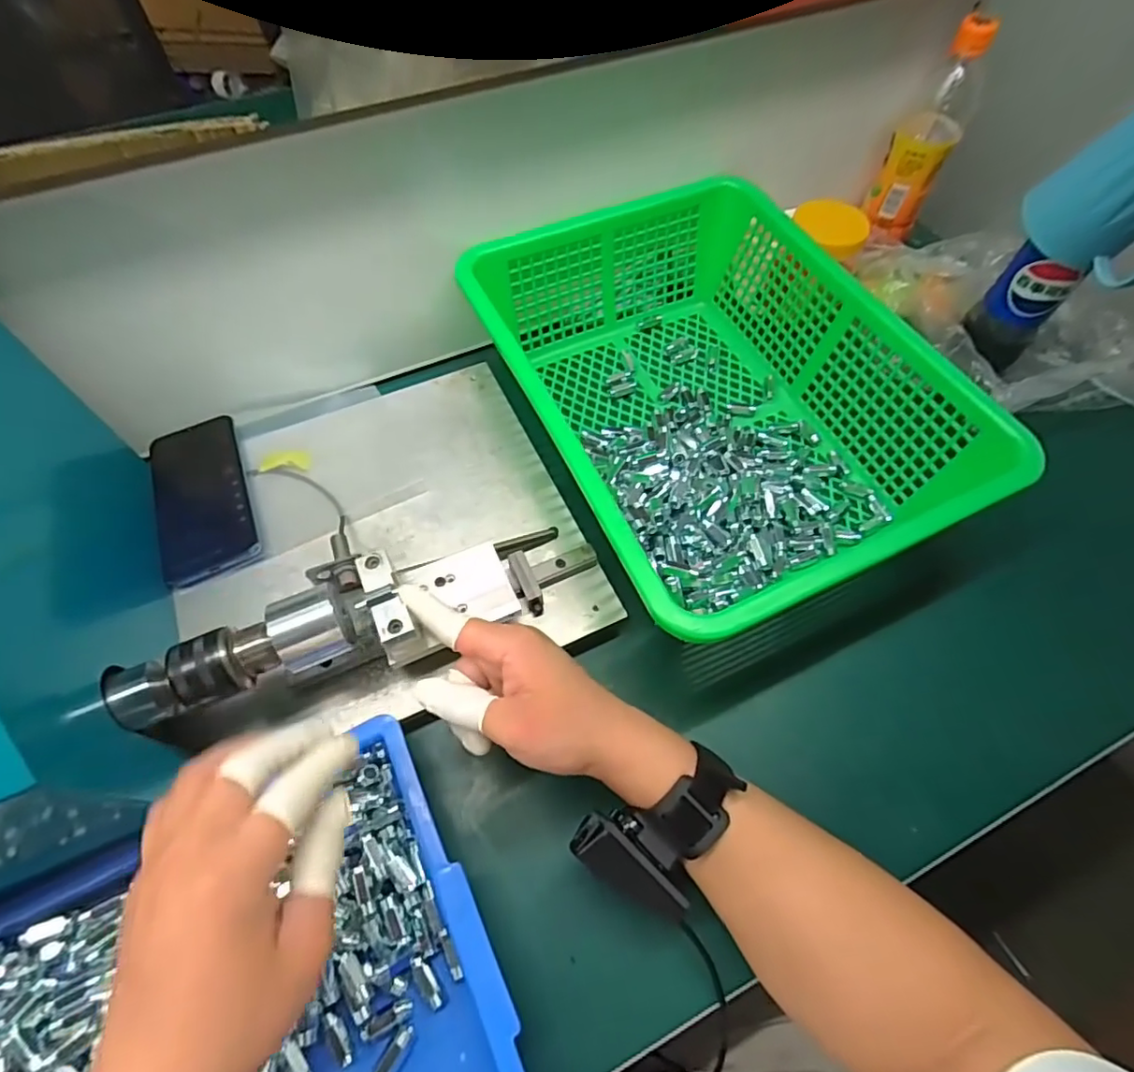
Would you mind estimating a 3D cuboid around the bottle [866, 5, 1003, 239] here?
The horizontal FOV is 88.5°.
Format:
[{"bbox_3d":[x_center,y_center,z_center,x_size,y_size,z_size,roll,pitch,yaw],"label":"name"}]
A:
[{"bbox_3d":[0.369,-0.411,0.595,0.061,0.175,0.071,25,64,13],"label":"bottle"}]

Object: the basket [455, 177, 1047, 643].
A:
[{"bbox_3d":[0.117,-0.114,0.499,0.297,0.119,0.384,-23,64,-12],"label":"basket"}]

